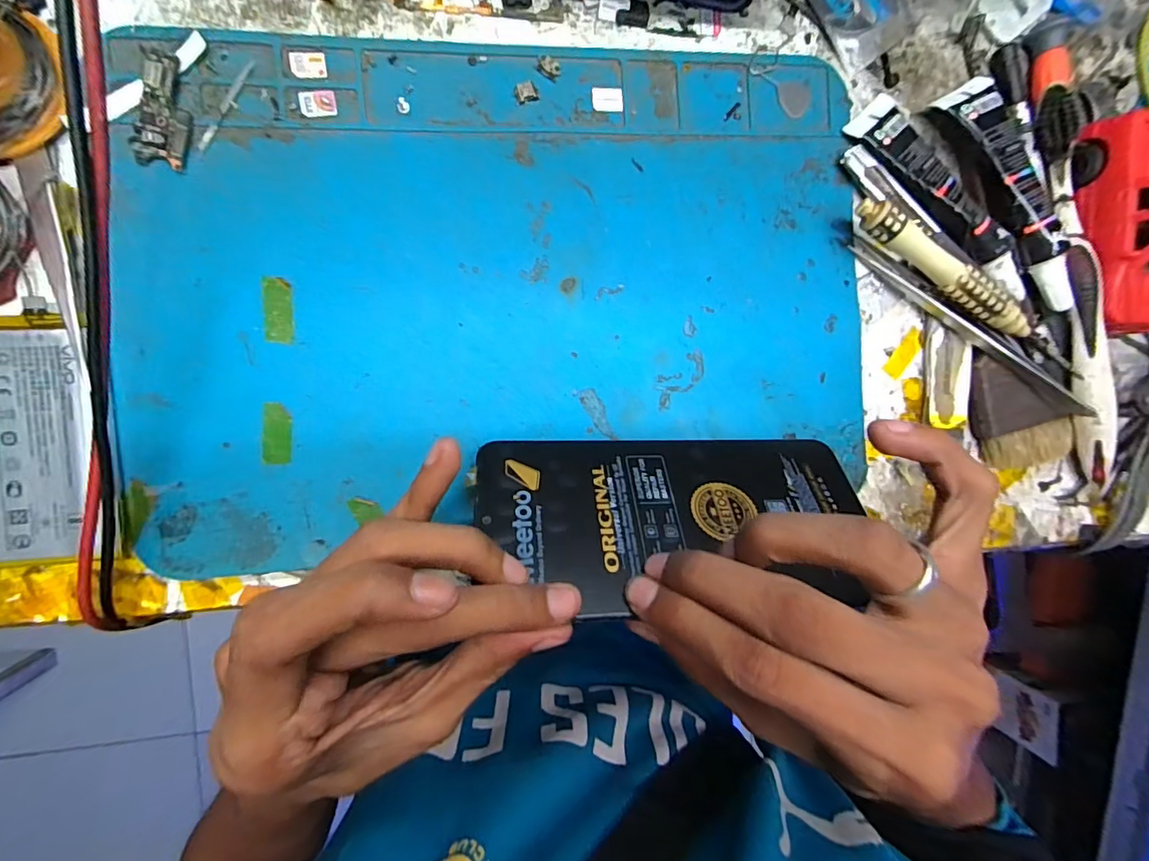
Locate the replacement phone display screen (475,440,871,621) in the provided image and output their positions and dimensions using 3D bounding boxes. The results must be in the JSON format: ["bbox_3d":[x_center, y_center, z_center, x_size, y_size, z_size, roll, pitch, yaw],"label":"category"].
[{"bbox_3d":[0.039,0.030,0.183,0.146,0.004,0.069,-1,51,-9],"label":"replacement phone display screen"}]

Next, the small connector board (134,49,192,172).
[{"bbox_3d":[-0.145,-0.113,0.172,0.017,0.004,0.039,6,92,-10],"label":"small connector board"}]

